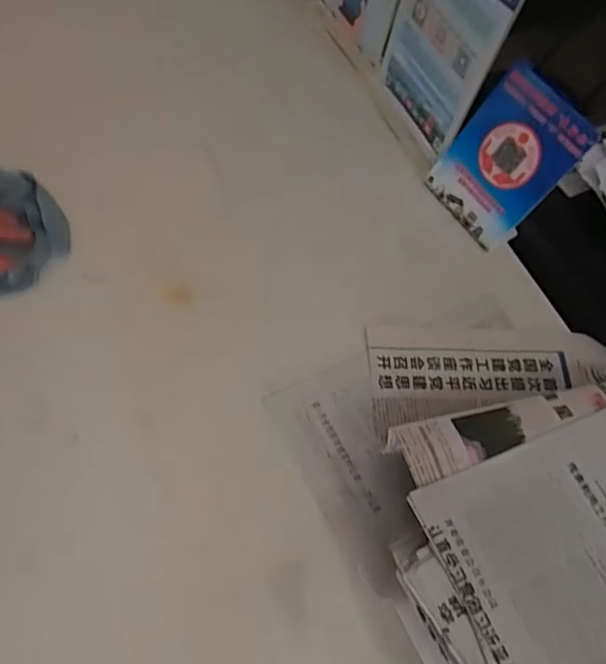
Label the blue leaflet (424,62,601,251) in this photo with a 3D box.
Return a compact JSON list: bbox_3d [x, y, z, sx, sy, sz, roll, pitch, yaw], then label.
[{"bbox_3d":[0.211,-0.180,0.587,0.012,0.156,0.115,-23,69,-43],"label":"blue leaflet"}]

